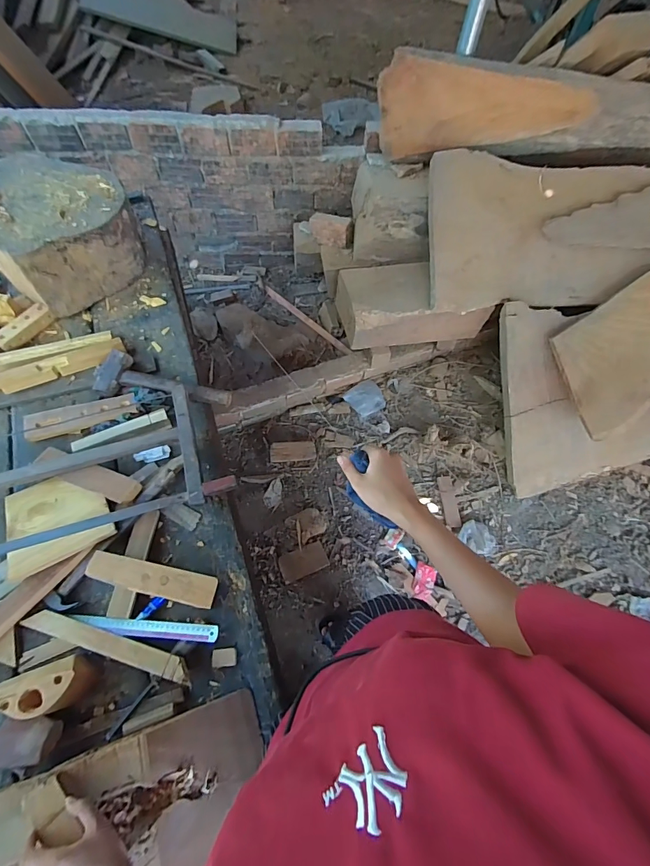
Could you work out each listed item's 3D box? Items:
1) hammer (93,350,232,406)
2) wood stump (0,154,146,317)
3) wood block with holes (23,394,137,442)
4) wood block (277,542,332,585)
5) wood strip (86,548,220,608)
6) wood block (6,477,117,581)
[{"bbox_3d":[-0.396,-0.130,0.991,0.327,0.039,0.104,8,63,1],"label":"hammer"},{"bbox_3d":[-0.739,-0.567,1.109,0.398,0.184,0.357,41,68,16],"label":"wood stump"},{"bbox_3d":[-0.580,-0.043,0.954,0.250,0.026,0.060,-15,65,-11],"label":"wood block with holes"},{"bbox_3d":[-0.075,0.459,1.425,0.168,0.012,0.095,-21,82,-13],"label":"wood block"},{"bbox_3d":[-0.332,0.283,0.774,0.241,0.017,0.057,15,74,-5],"label":"wood strip"},{"bbox_3d":[-0.563,0.172,0.847,0.199,0.036,0.199,-22,66,-14],"label":"wood block"}]

